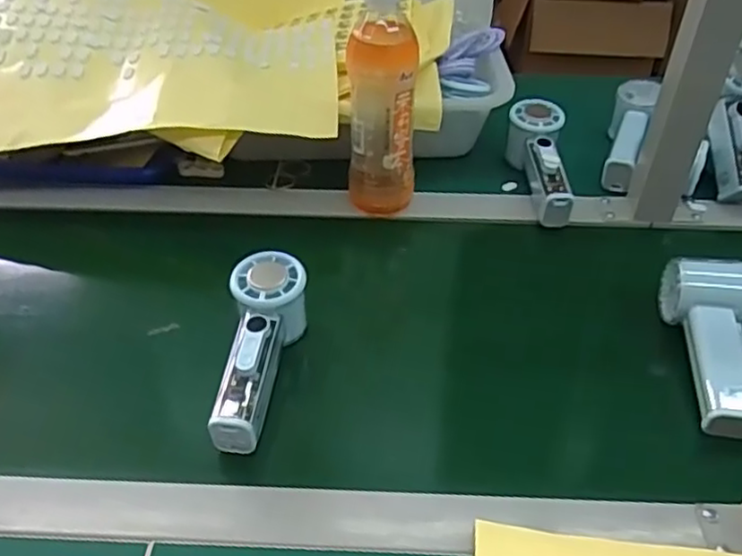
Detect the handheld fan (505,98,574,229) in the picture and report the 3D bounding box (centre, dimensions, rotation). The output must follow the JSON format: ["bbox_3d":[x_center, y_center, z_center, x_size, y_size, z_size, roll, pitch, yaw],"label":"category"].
[{"bbox_3d":[0.179,-0.115,0.685,0.049,0.059,0.150,-2,57,-3],"label":"handheld fan"}]

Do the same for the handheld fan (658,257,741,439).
[{"bbox_3d":[0.267,0.051,0.508,0.056,0.044,0.150,5,55,4],"label":"handheld fan"}]

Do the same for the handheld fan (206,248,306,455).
[{"bbox_3d":[-0.086,0.056,0.499,0.053,0.052,0.155,6,56,6],"label":"handheld fan"}]

